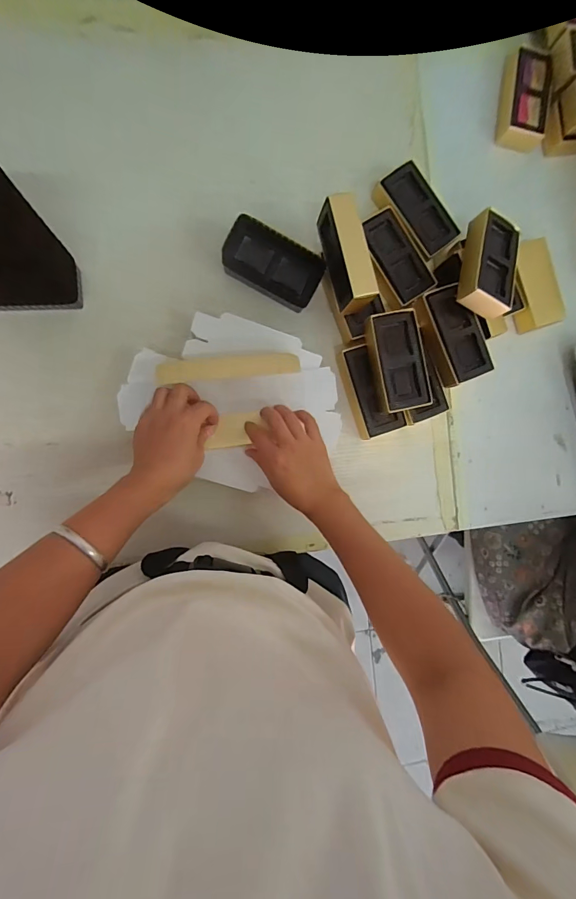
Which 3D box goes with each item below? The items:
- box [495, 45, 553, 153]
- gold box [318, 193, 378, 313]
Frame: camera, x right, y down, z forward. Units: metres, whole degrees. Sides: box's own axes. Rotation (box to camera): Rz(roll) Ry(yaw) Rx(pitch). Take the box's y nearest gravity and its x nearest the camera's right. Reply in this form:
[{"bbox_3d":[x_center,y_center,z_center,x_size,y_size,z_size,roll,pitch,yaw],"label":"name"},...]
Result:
[{"bbox_3d":[0.325,-0.481,0.549,0.058,0.031,0.130,6,89,-9],"label":"box"},{"bbox_3d":[0.067,-0.219,0.460,0.033,0.064,0.114,-15,92,-9],"label":"gold box"}]

